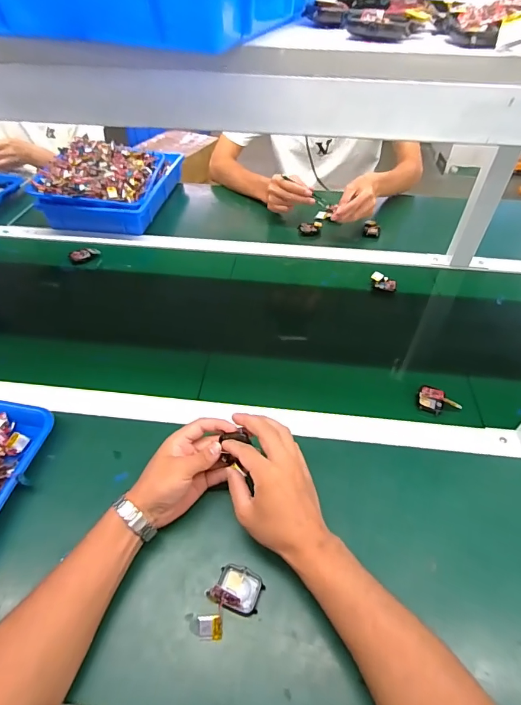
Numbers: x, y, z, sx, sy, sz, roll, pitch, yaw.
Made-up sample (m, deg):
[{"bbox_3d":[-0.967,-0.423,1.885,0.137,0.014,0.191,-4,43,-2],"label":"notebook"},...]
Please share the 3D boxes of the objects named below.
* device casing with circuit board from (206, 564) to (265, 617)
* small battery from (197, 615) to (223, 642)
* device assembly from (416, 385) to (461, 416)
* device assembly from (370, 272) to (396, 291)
[{"bbox_3d":[-0.023,0.245,0.410,0.049,0.019,0.040,16,48,14],"label":"device casing with circuit board"},{"bbox_3d":[-0.049,0.271,0.388,0.023,0.007,0.020,-6,47,-6],"label":"small battery"},{"bbox_3d":[0.261,0.070,0.581,0.055,0.020,0.038,10,47,9],"label":"device assembly"},{"bbox_3d":[0.242,-0.140,0.776,0.049,0.017,0.035,13,48,12],"label":"device assembly"}]

